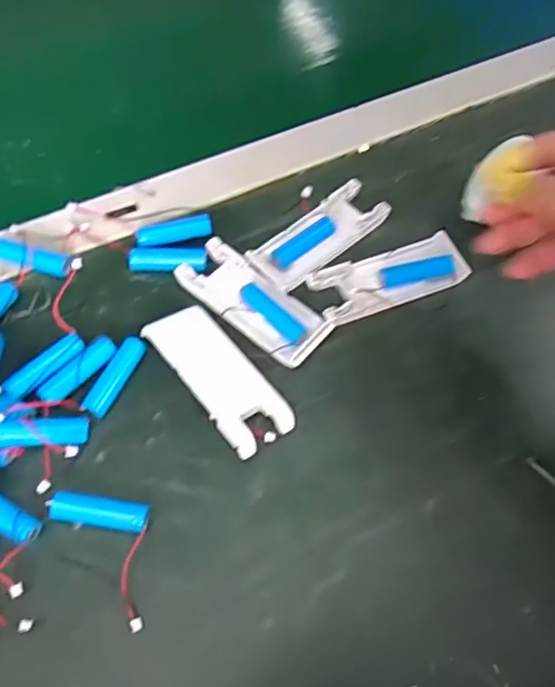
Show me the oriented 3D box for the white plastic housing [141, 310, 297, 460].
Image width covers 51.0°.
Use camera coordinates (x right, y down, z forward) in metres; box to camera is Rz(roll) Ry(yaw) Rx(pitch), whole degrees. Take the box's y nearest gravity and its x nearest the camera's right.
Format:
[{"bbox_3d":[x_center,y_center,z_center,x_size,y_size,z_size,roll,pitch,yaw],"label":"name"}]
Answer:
[{"bbox_3d":[-0.035,0.019,0.350,0.041,0.014,0.101,-35,68,-19],"label":"white plastic housing"}]

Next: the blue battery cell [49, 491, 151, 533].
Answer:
[{"bbox_3d":[-0.094,0.090,0.310,0.049,0.013,0.015,6,61,1],"label":"blue battery cell"}]

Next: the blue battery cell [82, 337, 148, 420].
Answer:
[{"bbox_3d":[-0.098,0.020,0.353,0.016,0.012,0.053,26,63,11],"label":"blue battery cell"}]

